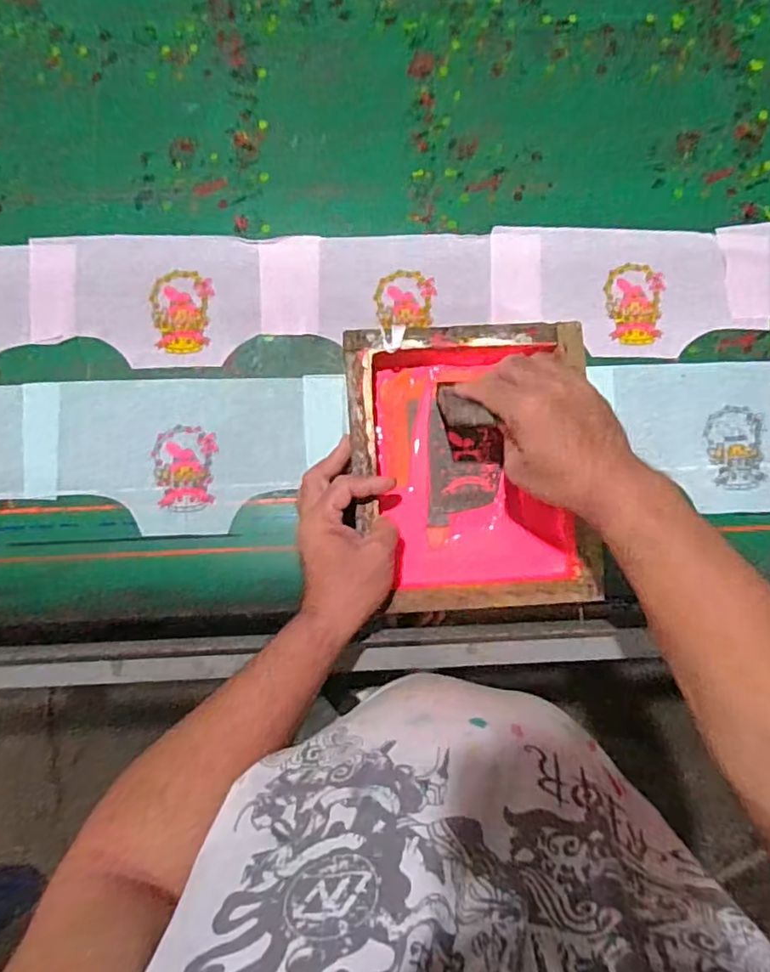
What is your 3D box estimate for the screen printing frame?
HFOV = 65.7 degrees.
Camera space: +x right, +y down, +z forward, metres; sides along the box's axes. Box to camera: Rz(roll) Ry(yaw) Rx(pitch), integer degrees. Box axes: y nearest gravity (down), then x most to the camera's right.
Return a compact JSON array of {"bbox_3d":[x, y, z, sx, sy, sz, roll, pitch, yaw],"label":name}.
[{"bbox_3d":[0.081,-0.018,0.572,0.217,0.049,0.261,-4,86,-3],"label":"screen printing frame"}]

